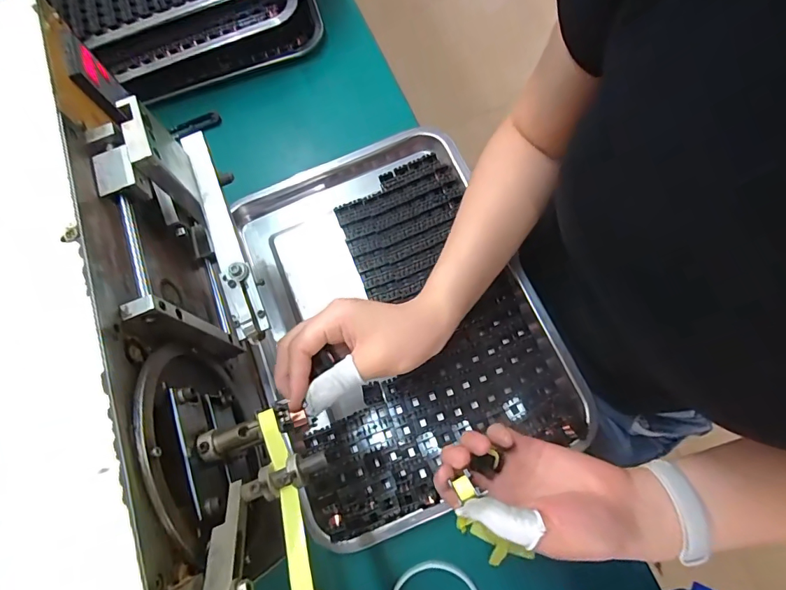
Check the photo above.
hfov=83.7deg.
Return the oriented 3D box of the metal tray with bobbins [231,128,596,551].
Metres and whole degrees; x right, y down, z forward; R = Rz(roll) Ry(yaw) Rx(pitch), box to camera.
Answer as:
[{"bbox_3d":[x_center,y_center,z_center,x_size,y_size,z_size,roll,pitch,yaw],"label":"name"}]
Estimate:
[{"bbox_3d":[0.000,0.018,0.473,0.286,0.042,0.390,-22,72,-2],"label":"metal tray with bobbins"}]

